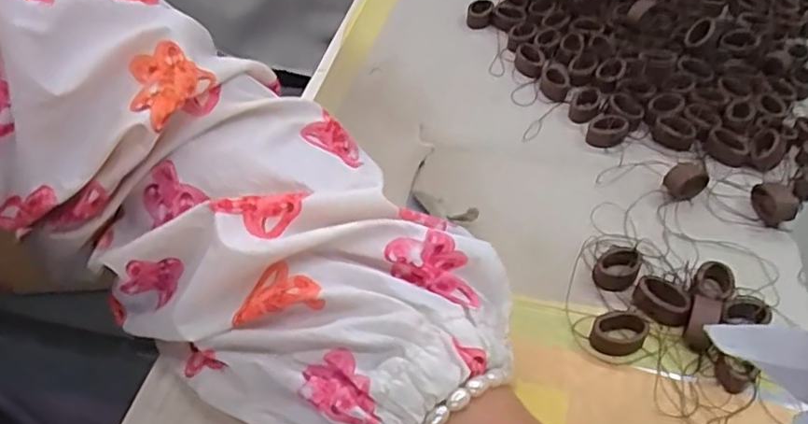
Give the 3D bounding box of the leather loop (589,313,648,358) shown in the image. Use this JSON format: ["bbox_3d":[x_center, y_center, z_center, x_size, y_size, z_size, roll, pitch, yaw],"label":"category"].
[{"bbox_3d":[0.082,0.047,0.250,0.020,0.010,0.014,-8,47,-7],"label":"leather loop"}]

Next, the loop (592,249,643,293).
[{"bbox_3d":[0.088,0.024,0.269,0.016,0.009,0.016,-2,46,2],"label":"loop"}]

